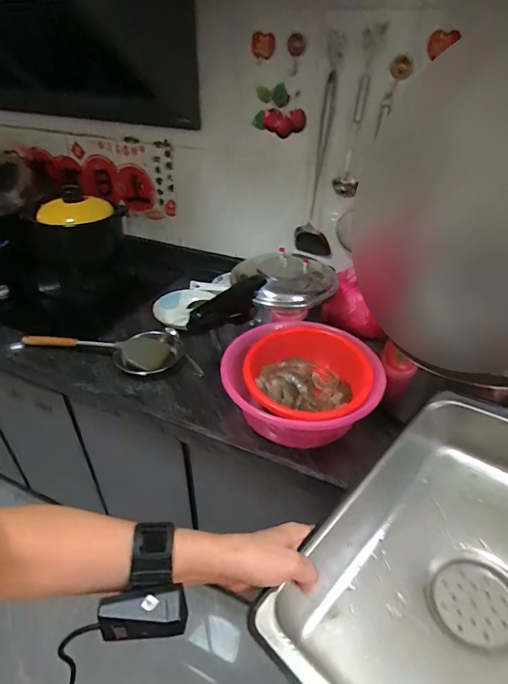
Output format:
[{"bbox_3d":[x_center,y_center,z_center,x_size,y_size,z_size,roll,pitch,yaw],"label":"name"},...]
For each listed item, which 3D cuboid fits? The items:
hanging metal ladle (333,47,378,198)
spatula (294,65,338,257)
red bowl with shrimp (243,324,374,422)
[{"bbox_3d":[0.226,-0.480,0.914,0.054,0.284,0.064,10,37,12],"label":"hanging metal ladle"},{"bbox_3d":[0.165,-0.410,1.003,0.091,0.410,0.082,7,37,8],"label":"spatula"},{"bbox_3d":[0.100,0.068,0.764,0.222,0.089,0.229,1,36,-1],"label":"red bowl with shrimp"}]

